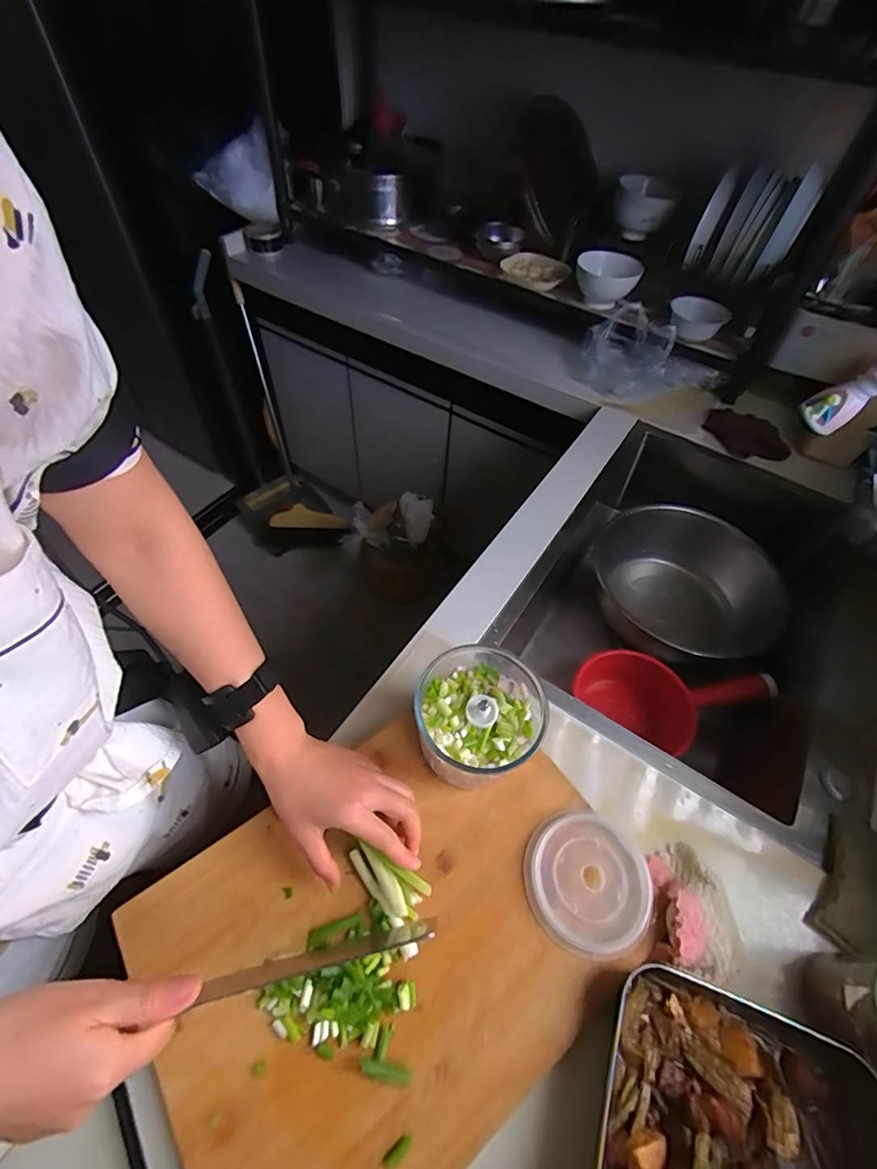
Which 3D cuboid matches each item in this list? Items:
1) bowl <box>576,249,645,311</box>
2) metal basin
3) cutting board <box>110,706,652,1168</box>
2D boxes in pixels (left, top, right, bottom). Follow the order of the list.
[{"bbox_3d":[0.334,-0.609,0.963,0.117,0.076,0.126,10,55,4],"label":"bowl"},{"bbox_3d":[0.436,0.011,0.854,0.296,0.119,0.297,2,55,-2],"label":"metal basin"},{"bbox_3d":[-0.036,0.290,0.409,0.379,0.023,0.291,-30,61,-22],"label":"cutting board"}]

